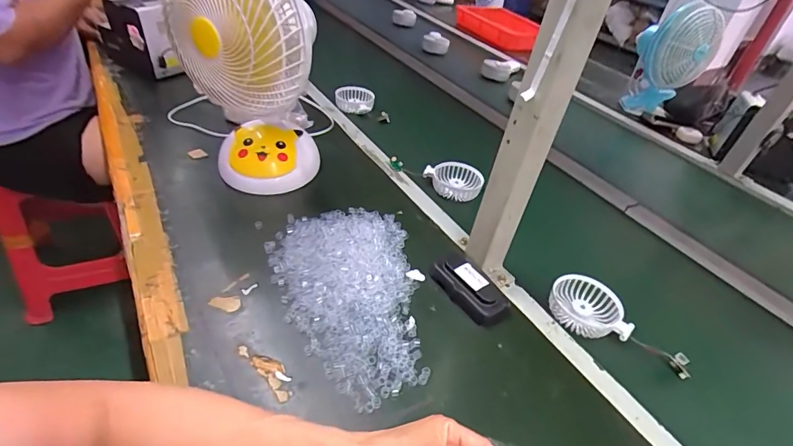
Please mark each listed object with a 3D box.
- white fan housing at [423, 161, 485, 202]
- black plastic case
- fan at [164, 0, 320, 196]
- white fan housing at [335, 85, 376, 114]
[{"bbox_3d":[0.106,-0.081,0.782,0.103,0.030,0.085,17,41,11],"label":"white fan housing"},{"bbox_3d":[0.091,0.082,0.535,0.049,0.033,0.098,-25,50,-32],"label":"black plastic case"},{"bbox_3d":[-0.204,-0.199,0.596,0.175,0.331,0.160,-6,42,-15],"label":"fan"},{"bbox_3d":[-0.098,-0.285,0.992,0.088,0.030,0.092,4,40,-3],"label":"white fan housing"}]

